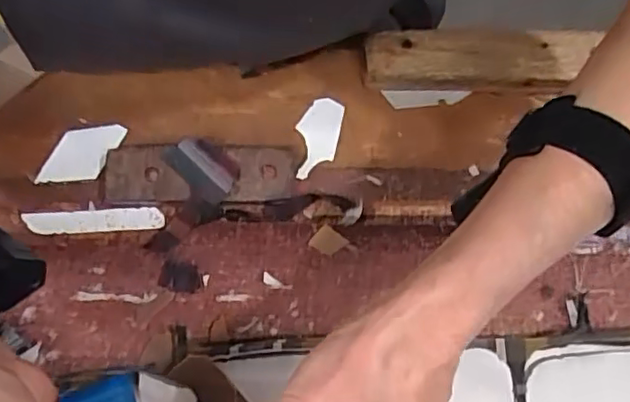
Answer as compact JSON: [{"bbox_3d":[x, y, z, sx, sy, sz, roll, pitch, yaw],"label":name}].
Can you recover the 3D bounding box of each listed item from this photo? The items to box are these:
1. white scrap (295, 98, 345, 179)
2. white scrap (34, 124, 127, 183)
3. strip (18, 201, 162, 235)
[{"bbox_3d":[0.001,-0.045,0.439,0.029,0.004,0.060,11,78,8],"label":"white scrap"},{"bbox_3d":[-0.165,-0.034,0.435,0.060,0.004,0.037,-7,77,-2],"label":"white scrap"},{"bbox_3d":[-0.154,0.013,0.429,0.095,0.004,0.018,-3,77,-1],"label":"strip"}]

